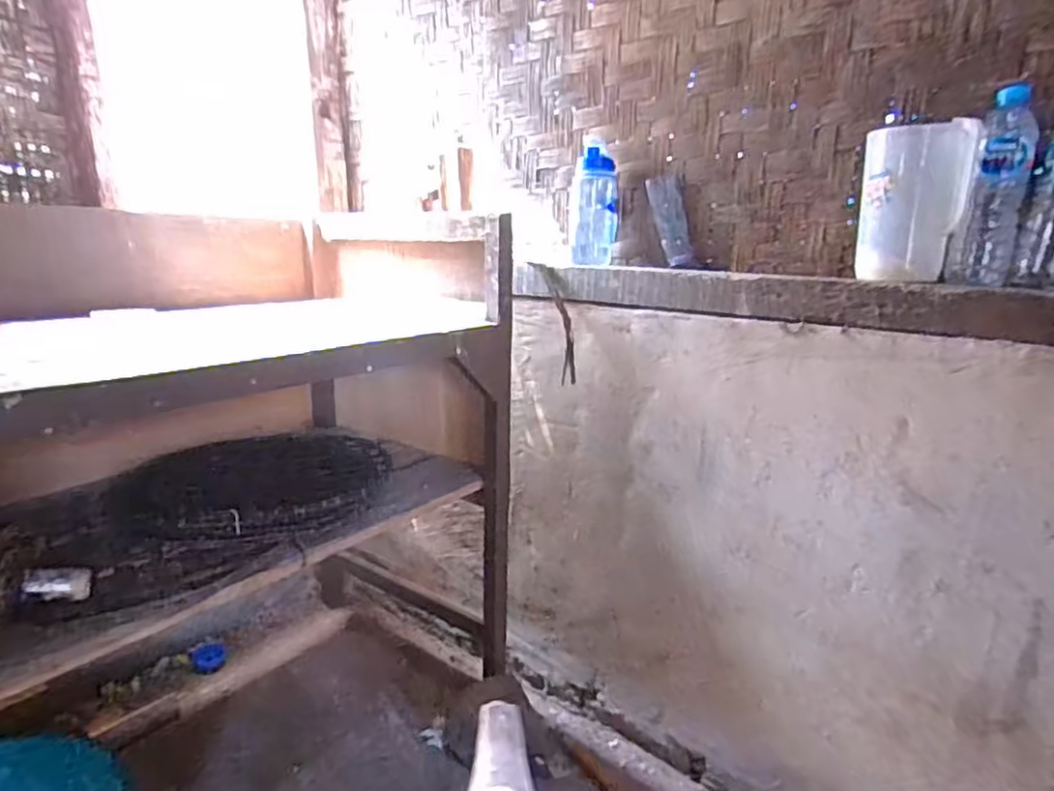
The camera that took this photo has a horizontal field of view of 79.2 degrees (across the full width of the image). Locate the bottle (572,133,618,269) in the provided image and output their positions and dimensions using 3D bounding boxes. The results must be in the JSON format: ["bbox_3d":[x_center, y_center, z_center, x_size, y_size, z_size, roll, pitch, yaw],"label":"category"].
[{"bbox_3d":[0.116,-0.333,1.109,0.085,0.202,0.077,3,14,8],"label":"bottle"}]

